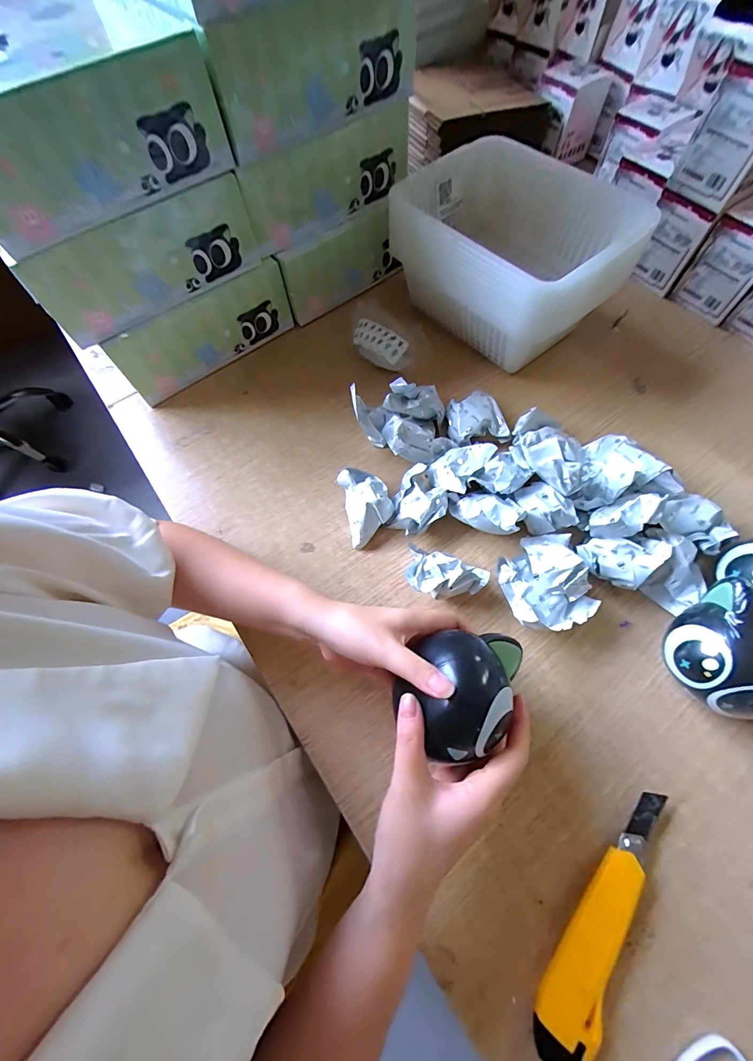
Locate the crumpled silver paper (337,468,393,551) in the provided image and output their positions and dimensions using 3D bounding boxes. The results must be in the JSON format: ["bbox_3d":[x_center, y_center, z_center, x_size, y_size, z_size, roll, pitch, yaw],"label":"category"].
[{"bbox_3d":[-0.010,-0.030,0.435,0.050,0.038,0.087,-14,65,-4],"label":"crumpled silver paper"}]

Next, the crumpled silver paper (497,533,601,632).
[{"bbox_3d":[0.163,0.049,0.378,0.075,0.060,0.092,-11,65,-3],"label":"crumpled silver paper"}]

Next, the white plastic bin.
[{"bbox_3d":[0.175,-0.349,0.508,0.209,0.151,0.269,-33,68,-13],"label":"white plastic bin"}]

